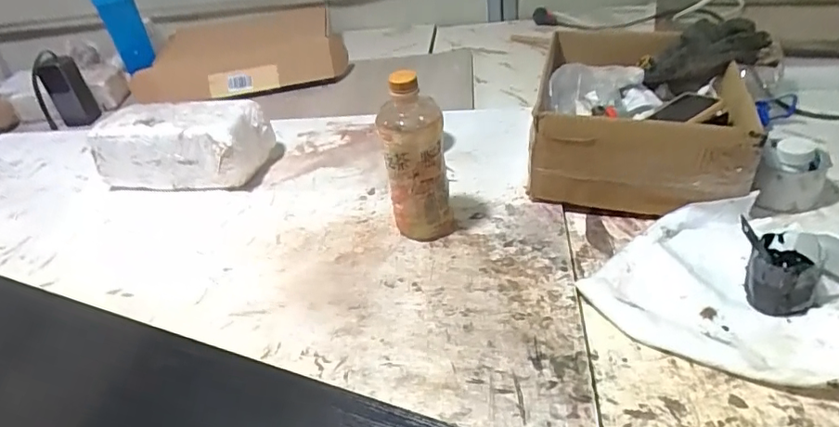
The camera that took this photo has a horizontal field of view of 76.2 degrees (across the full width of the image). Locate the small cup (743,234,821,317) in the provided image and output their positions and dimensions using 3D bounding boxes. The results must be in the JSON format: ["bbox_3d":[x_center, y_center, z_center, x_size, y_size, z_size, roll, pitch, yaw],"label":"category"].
[{"bbox_3d":[0.346,0.059,0.508,0.056,0.060,0.051,-5,35,4],"label":"small cup"}]

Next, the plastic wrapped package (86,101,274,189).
[{"bbox_3d":[-0.360,-0.112,0.820,0.239,0.087,0.121,2,36,13],"label":"plastic wrapped package"}]

